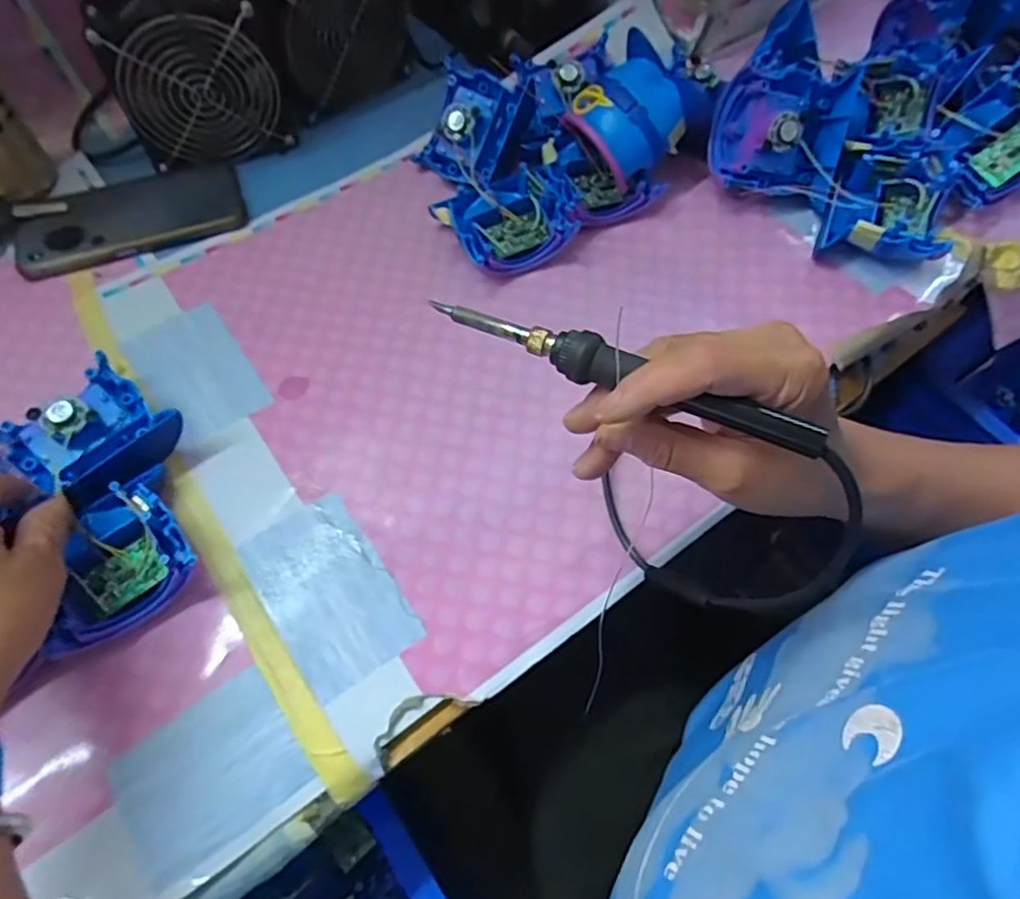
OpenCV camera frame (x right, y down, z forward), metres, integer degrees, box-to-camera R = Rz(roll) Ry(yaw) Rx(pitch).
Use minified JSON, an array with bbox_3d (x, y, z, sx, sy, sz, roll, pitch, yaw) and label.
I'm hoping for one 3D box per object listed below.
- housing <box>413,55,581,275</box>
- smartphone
[{"bbox_3d":[-0.019,-0.220,0.510,0.096,0.064,0.177,-17,63,-11],"label":"housing"},{"bbox_3d":[-0.302,-0.189,0.521,0.167,0.014,0.083,-18,63,-11],"label":"smartphone"}]

